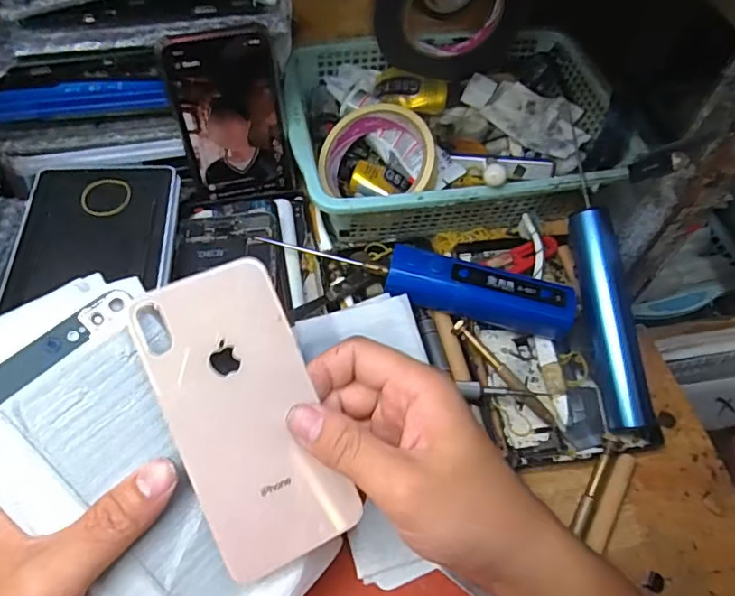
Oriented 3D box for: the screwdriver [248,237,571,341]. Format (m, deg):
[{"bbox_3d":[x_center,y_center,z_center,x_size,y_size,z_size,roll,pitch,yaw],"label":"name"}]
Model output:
[{"bbox_3d":[0.041,-0.011,0.385,0.211,0.028,0.041,15,58,6],"label":"screwdriver"}]

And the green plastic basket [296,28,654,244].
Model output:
[{"bbox_3d":[0.069,-0.141,0.453,0.256,0.050,0.184,-6,59,-7],"label":"green plastic basket"}]

